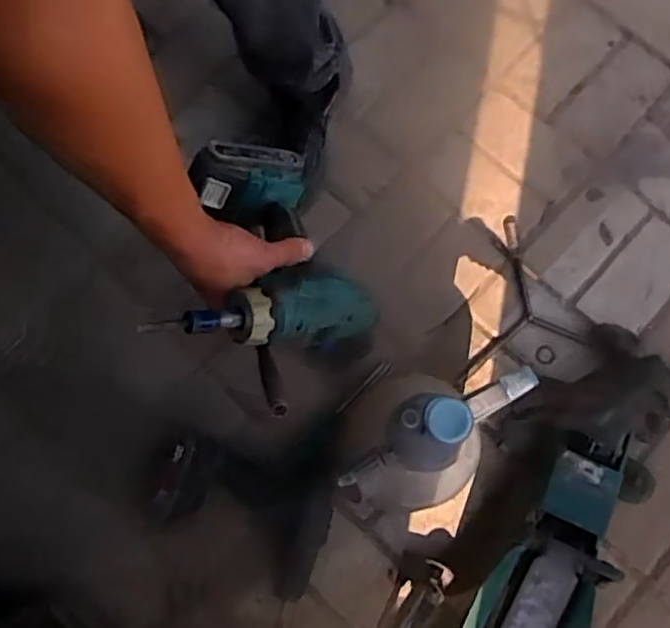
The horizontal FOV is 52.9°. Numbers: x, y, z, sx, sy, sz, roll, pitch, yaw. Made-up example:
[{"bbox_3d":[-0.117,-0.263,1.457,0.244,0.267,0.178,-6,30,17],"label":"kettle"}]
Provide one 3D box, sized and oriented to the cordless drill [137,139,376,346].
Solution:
[{"bbox_3d":[-0.086,-0.054,0.598,0.198,0.085,0.215,0,52,-30],"label":"cordless drill"}]

